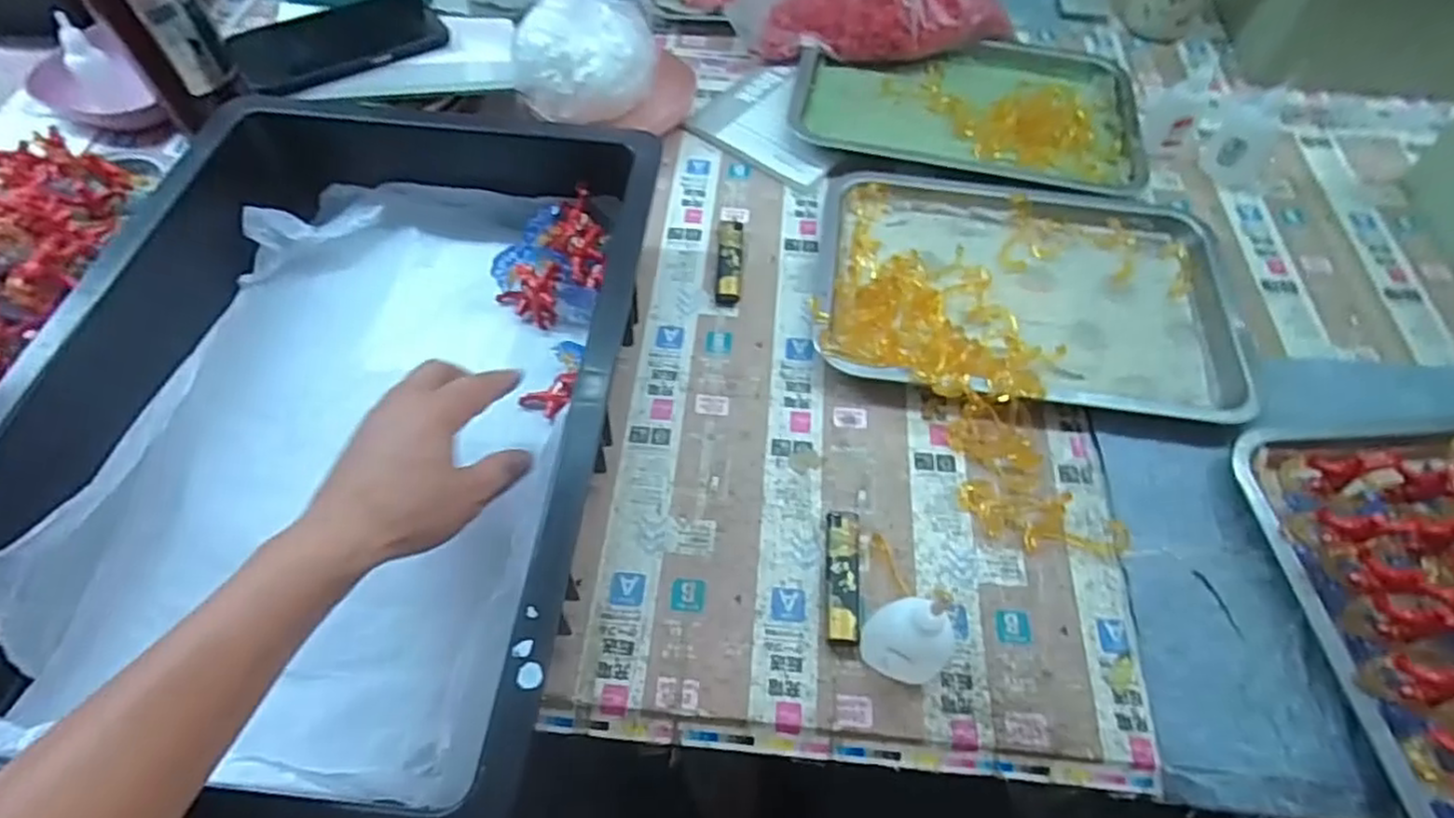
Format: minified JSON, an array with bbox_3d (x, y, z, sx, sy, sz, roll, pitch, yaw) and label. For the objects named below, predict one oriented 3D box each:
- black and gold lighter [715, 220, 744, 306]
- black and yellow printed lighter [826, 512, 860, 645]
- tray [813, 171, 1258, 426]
[{"bbox_3d":[0.002,-0.119,0.565,0.020,0.016,0.086,3,58,1],"label":"black and gold lighter"},{"bbox_3d":[0.070,0.099,0.430,0.020,0.015,0.079,5,58,1],"label":"black and yellow printed lighter"},{"bbox_3d":[0.225,-0.096,0.546,0.300,0.024,0.219,6,58,2],"label":"tray"}]

